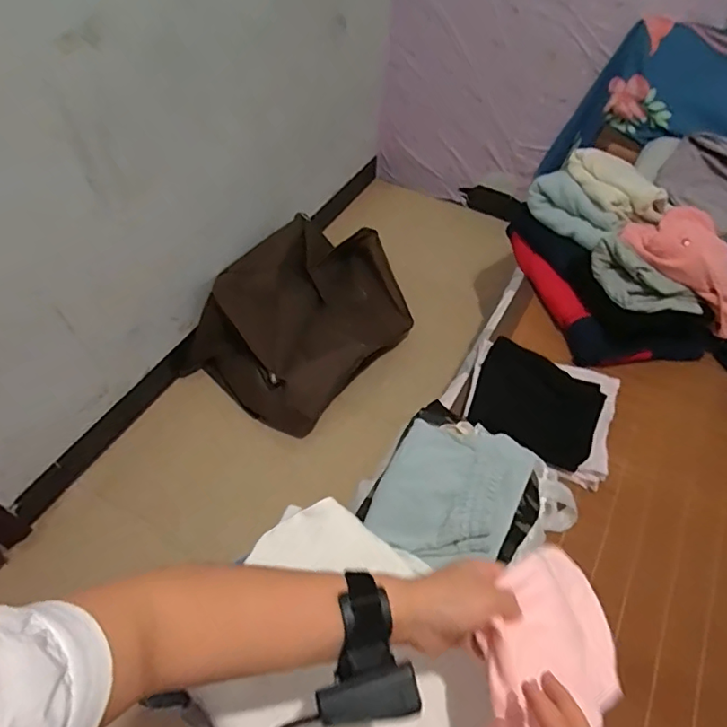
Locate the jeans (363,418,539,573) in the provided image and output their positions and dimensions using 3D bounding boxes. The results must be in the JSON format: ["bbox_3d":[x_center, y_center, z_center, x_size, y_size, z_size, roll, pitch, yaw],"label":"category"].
[{"bbox_3d":[0.138,0.186,0.803,0.202,0.054,0.267,26,56,17],"label":"jeans"}]

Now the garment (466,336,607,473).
[{"bbox_3d":[0.357,0.077,1.066,0.248,0.021,0.226,21,62,10],"label":"garment"}]

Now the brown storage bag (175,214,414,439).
[{"bbox_3d":[-0.172,-0.134,1.593,0.462,0.299,0.670,32,59,21],"label":"brown storage bag"}]

